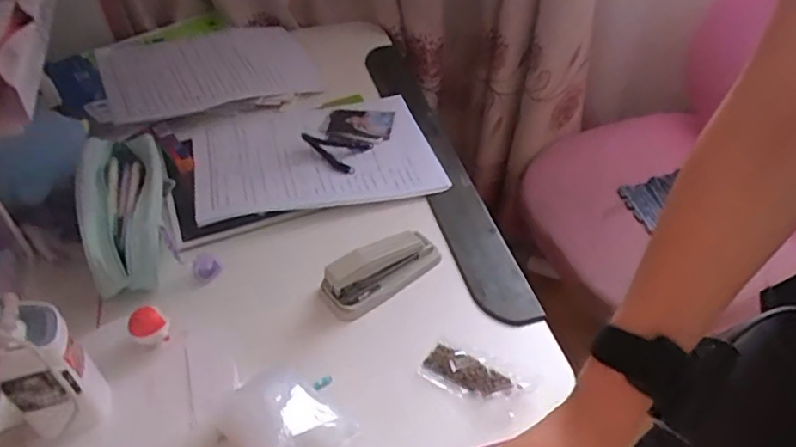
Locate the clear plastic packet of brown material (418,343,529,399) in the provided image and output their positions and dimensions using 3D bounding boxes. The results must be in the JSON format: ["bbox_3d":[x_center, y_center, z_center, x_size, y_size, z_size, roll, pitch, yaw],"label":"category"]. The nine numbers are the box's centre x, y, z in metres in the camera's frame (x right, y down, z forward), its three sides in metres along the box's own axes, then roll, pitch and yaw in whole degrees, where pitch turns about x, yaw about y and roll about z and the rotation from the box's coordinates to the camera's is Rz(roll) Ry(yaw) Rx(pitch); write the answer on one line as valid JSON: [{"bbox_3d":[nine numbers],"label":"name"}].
[{"bbox_3d":[0.067,0.138,0.537,0.090,0.012,0.044,24,50,20],"label":"clear plastic packet of brown material"}]

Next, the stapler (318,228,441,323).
[{"bbox_3d":[-0.013,0.045,0.608,0.134,0.042,0.050,-26,52,-25],"label":"stapler"}]

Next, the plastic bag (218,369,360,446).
[{"bbox_3d":[-0.091,0.163,0.483,0.091,0.043,0.087,28,51,23],"label":"plastic bag"}]

